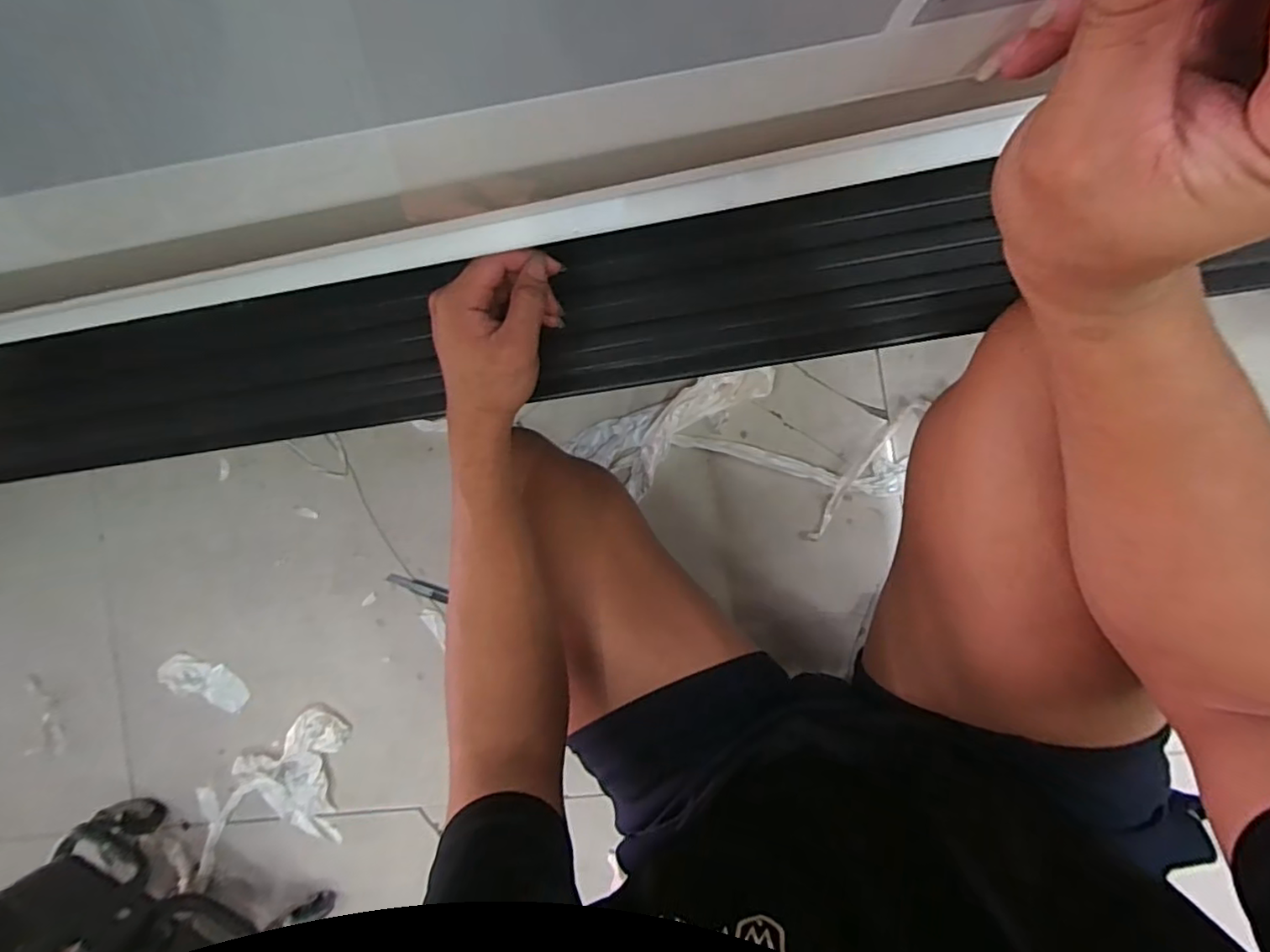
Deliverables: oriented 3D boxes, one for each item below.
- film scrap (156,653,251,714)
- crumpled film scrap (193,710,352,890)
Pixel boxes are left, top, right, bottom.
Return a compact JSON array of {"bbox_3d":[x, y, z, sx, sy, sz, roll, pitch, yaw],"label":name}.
[{"bbox_3d":[-0.681,0.323,0.943,0.151,0.014,0.064,21,92,7],"label":"film scrap"},{"bbox_3d":[-0.566,0.496,0.917,0.312,0.025,0.187,-23,87,6],"label":"crumpled film scrap"}]

